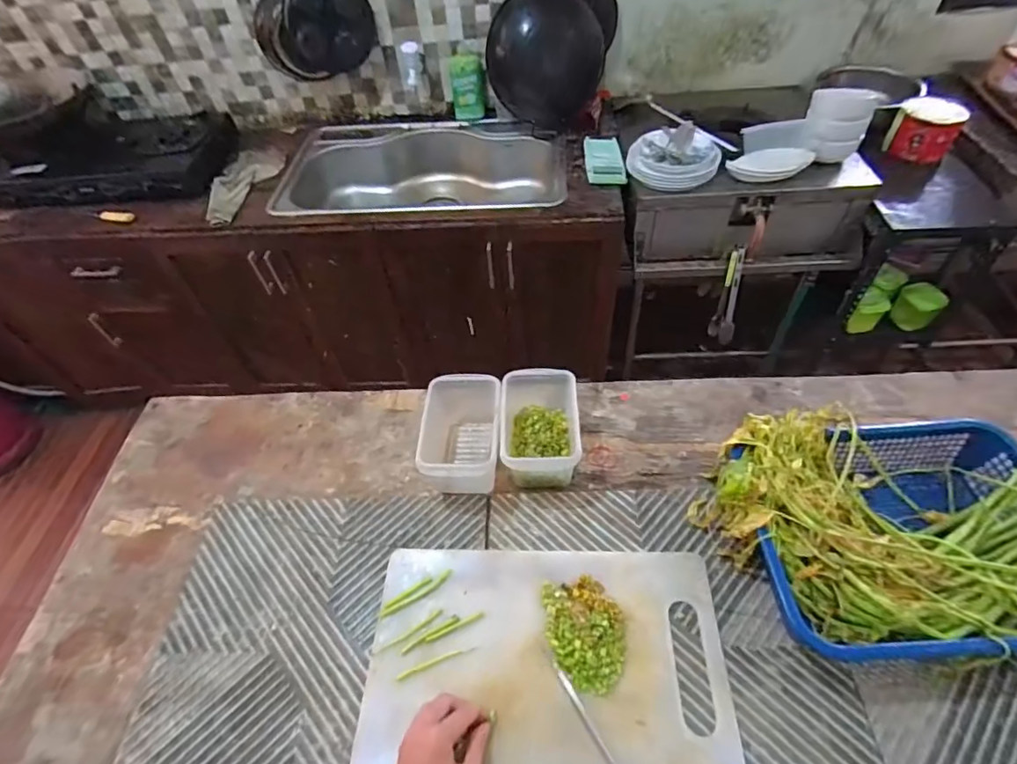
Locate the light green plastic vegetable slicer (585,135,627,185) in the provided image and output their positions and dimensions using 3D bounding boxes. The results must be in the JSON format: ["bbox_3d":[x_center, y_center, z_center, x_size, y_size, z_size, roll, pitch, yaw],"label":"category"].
[{"bbox_3d":[0.268,-0.632,1.450,0.102,0.018,0.245,-3,51,4],"label":"light green plastic vegetable slicer"}]

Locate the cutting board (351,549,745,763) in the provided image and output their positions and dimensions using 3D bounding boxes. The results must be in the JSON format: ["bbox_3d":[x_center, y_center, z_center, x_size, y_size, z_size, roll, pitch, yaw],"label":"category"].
[{"bbox_3d":[0.040,0.313,0.579,0.392,0.015,0.244,-1,51,6],"label":"cutting board"}]

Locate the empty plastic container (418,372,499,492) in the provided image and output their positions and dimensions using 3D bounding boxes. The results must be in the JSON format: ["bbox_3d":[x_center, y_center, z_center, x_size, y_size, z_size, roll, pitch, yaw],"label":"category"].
[{"bbox_3d":[-0.062,0.076,0.739,0.104,0.096,0.175,1,52,7],"label":"empty plastic container"}]

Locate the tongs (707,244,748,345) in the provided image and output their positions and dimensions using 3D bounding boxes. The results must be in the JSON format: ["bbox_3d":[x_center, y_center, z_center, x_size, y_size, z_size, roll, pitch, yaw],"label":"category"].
[{"bbox_3d":[0.607,-0.225,1.400,0.070,0.279,0.091,20,56,20],"label":"tongs"}]

